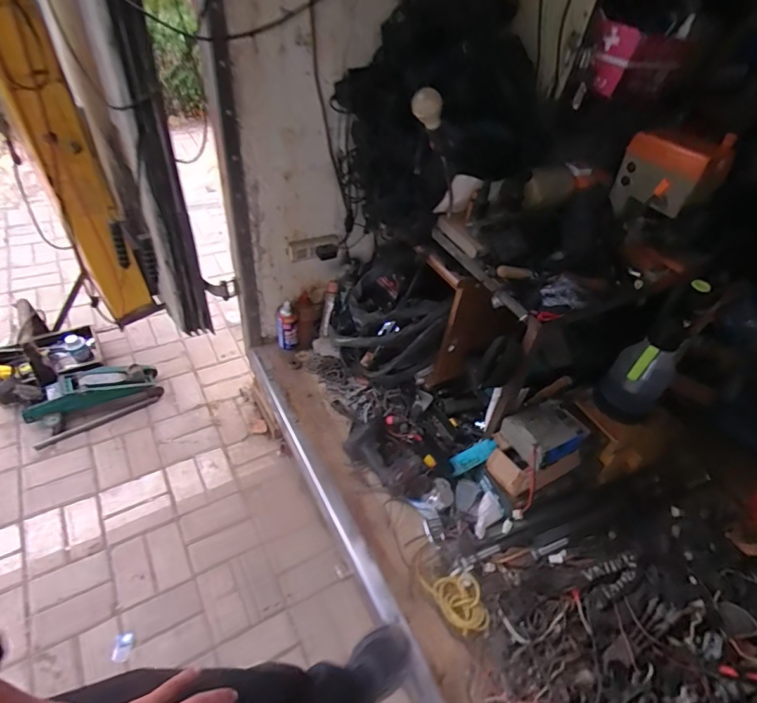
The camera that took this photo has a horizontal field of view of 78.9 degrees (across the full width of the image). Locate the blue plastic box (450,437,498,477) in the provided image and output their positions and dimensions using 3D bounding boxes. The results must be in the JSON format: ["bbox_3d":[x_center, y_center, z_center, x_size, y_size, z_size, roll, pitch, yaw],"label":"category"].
[{"bbox_3d":[0.252,0.267,1.201,0.055,0.158,0.049,27,32,-35],"label":"blue plastic box"}]

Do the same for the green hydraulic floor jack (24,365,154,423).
[{"bbox_3d":[-1.014,0.142,1.631,0.415,0.110,0.132,-14,48,-21],"label":"green hydraulic floor jack"}]

